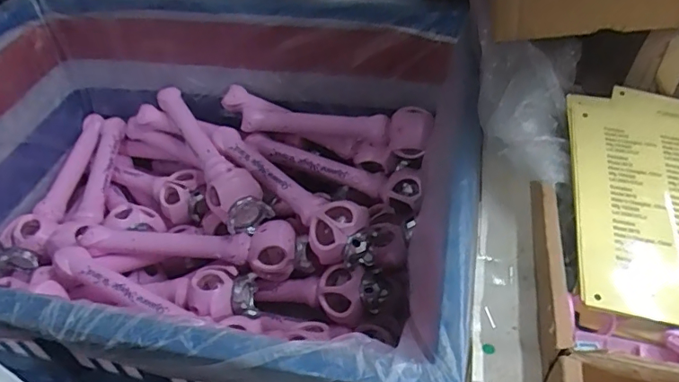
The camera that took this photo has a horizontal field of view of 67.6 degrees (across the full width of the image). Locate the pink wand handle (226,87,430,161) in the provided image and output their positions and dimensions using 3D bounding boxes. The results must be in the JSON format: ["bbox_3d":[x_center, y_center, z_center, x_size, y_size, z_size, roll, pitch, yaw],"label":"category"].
[{"bbox_3d":[-0.027,-0.124,0.888,0.372,0.102,0.067,6,46,9],"label":"pink wand handle"}]

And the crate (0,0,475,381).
[{"bbox_3d":[-0.222,-0.004,0.743,0.780,0.352,0.633,7,46,11],"label":"crate"}]

